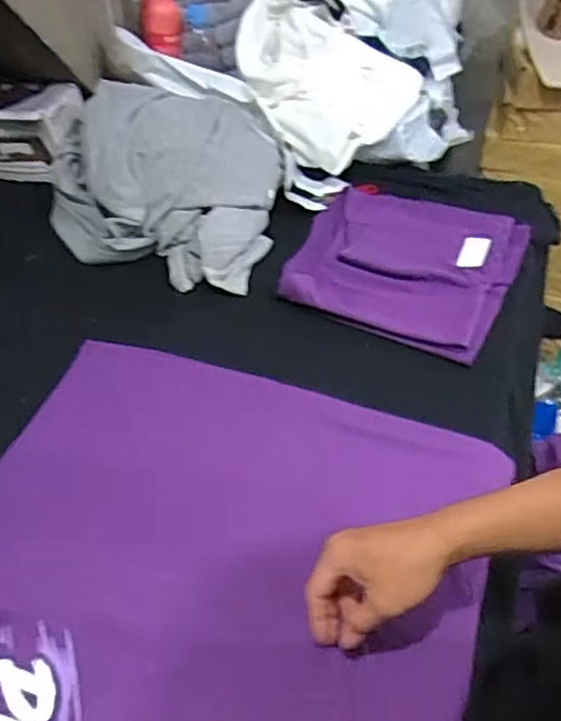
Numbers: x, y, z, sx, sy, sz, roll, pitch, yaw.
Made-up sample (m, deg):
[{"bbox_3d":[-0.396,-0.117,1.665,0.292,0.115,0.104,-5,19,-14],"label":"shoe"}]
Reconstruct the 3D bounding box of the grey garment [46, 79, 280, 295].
[{"bbox_3d":[-0.181,-0.269,0.964,0.334,0.147,0.293,2,48,2],"label":"grey garment"}]

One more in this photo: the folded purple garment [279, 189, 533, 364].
[{"bbox_3d":[0.169,-0.136,0.932,0.293,0.035,0.278,18,50,15],"label":"folded purple garment"}]

